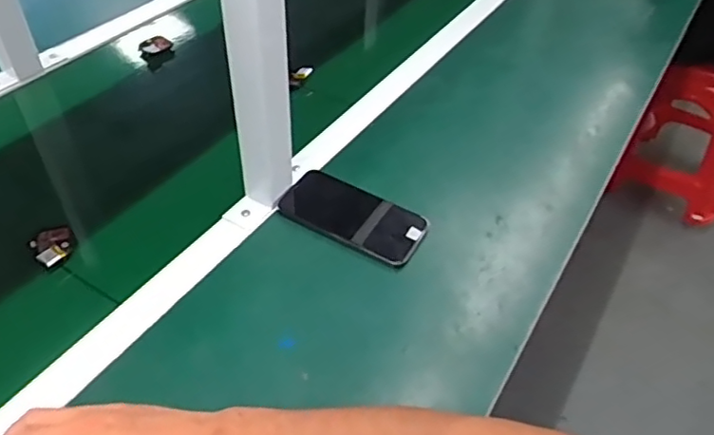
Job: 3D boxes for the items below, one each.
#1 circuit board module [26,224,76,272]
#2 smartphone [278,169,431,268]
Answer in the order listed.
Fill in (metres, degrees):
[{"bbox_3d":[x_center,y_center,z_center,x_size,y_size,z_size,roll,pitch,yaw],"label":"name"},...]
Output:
[{"bbox_3d":[-0.313,0.028,0.608,0.042,0.012,0.050,-28,54,-27],"label":"circuit board module"},{"bbox_3d":[-0.006,-0.004,0.659,0.167,0.015,0.074,25,50,19],"label":"smartphone"}]

